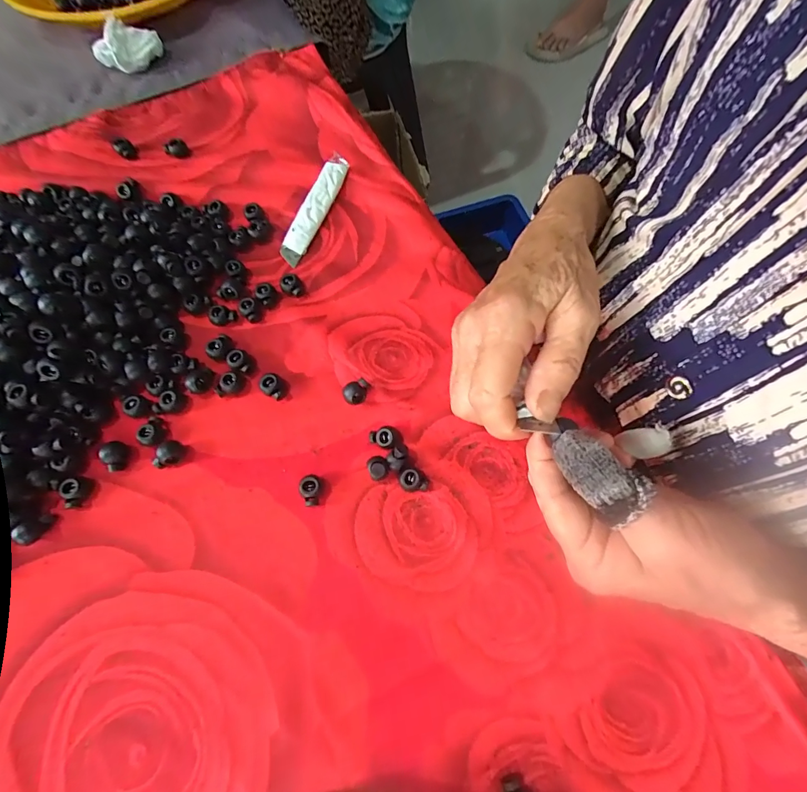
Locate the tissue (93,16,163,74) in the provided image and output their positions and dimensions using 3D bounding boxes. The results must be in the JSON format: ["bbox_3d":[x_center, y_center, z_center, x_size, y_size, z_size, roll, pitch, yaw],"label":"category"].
[{"bbox_3d":[-0.276,-0.347,0.400,0.063,0.036,0.034,-25,70,-10],"label":"tissue"}]

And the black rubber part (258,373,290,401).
[{"bbox_3d":[-0.088,-0.006,0.271,0.018,0.011,0.015,26,70,11],"label":"black rubber part"}]

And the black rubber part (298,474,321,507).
[{"bbox_3d":[-0.059,0.060,0.252,0.012,0.011,0.019,-4,68,-2],"label":"black rubber part"}]

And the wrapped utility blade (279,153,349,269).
[{"bbox_3d":[-0.072,-0.155,0.327,0.019,0.005,0.108,23,74,-7],"label":"wrapped utility blade"}]

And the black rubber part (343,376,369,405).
[{"bbox_3d":[-0.031,-0.002,0.268,0.018,0.012,0.014,-24,70,-9],"label":"black rubber part"}]

